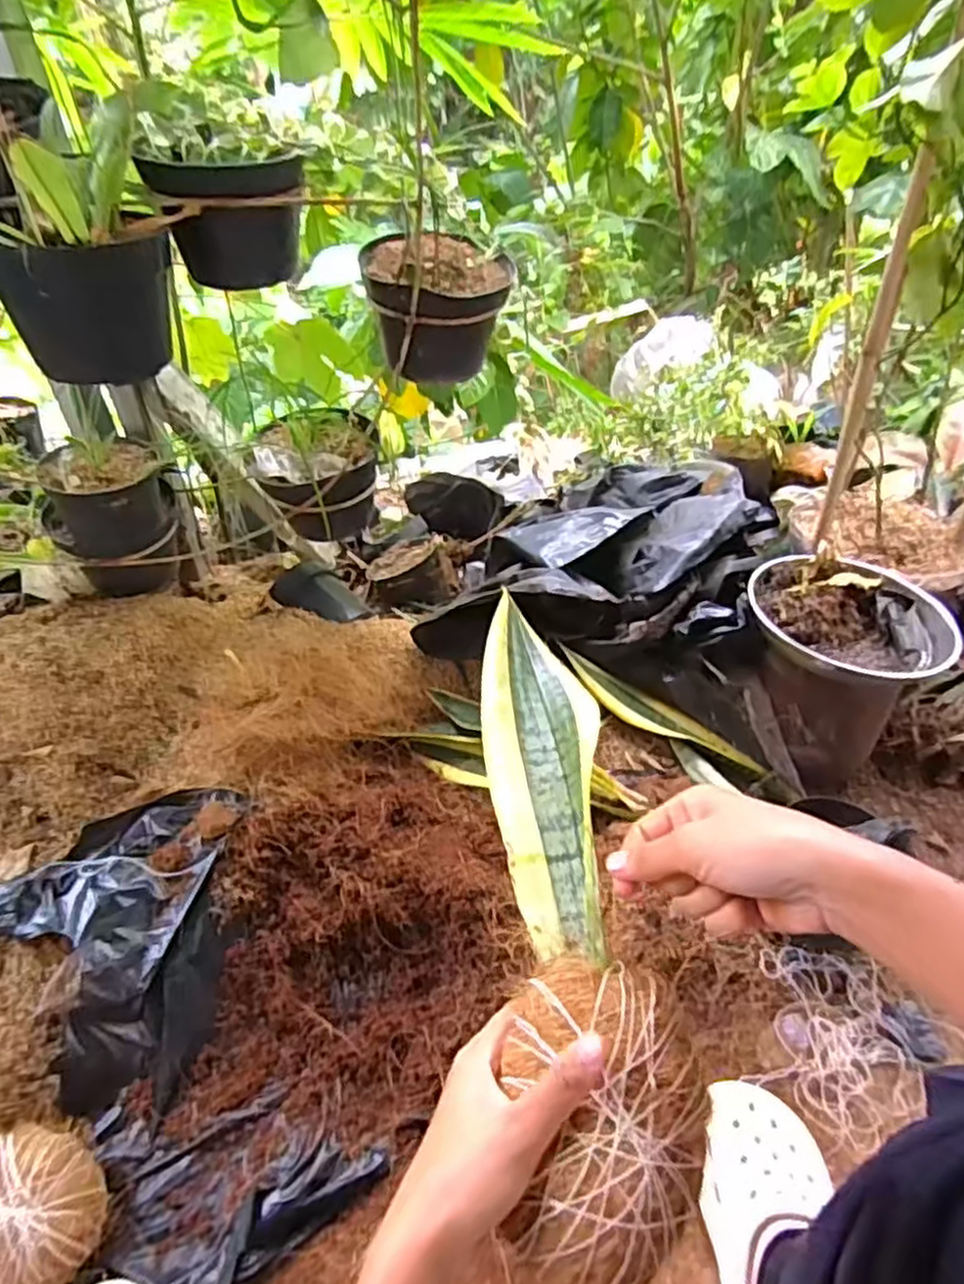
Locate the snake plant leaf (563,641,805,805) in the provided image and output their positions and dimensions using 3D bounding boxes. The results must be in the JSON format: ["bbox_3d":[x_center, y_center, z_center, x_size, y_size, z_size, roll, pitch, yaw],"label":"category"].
[{"bbox_3d":[0.260,0.114,1.001,0.354,0.024,0.051,30,51,11],"label":"snake plant leaf"}]

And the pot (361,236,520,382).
[{"bbox_3d":[-0.050,-0.392,0.872,0.166,0.128,0.136,-5,45,-6],"label":"pot"}]

